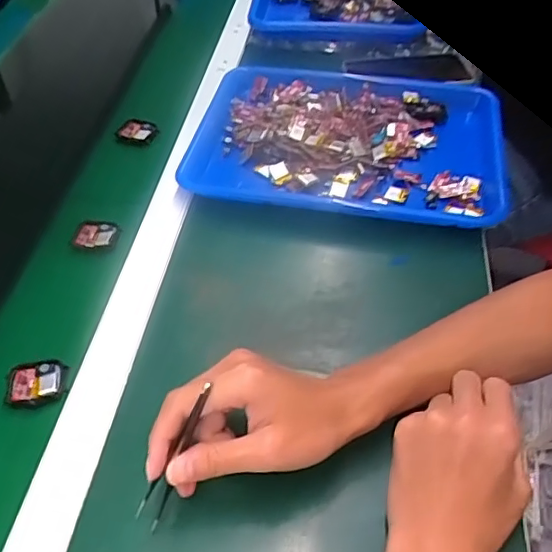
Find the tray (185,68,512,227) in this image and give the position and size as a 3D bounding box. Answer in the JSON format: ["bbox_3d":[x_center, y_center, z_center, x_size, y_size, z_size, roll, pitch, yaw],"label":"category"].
[{"bbox_3d":[0.080,-0.154,0.661,0.332,0.033,0.244,7,48,9],"label":"tray"}]

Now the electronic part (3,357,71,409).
[{"bbox_3d":[-0.193,0.085,0.472,0.045,0.009,0.039,-2,47,0],"label":"electronic part"}]

